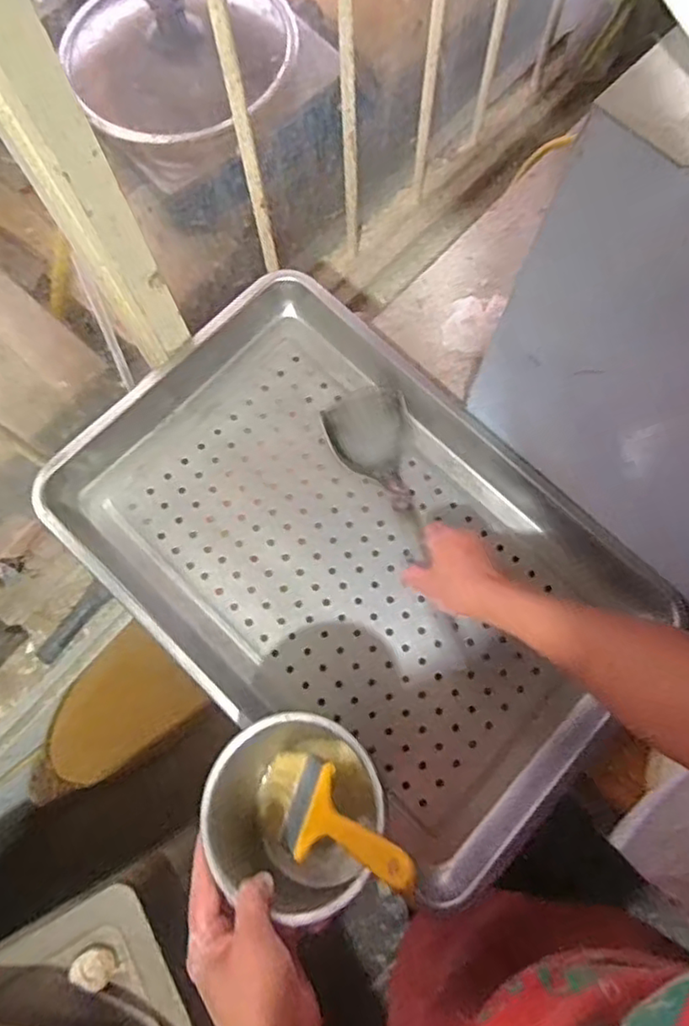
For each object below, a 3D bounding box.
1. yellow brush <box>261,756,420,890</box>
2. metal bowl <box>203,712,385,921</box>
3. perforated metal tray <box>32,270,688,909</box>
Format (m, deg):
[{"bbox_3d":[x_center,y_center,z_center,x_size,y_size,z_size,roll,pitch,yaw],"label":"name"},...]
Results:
[{"bbox_3d":[-0.011,0.232,0.476,0.020,0.189,0.068,25,75,-29],"label":"yellow brush"},{"bbox_3d":[-0.036,0.233,0.512,0.138,0.124,0.133,0,76,1],"label":"metal bowl"},{"bbox_3d":[0.011,0.041,0.674,0.588,0.058,0.384,42,80,10],"label":"perforated metal tray"}]

